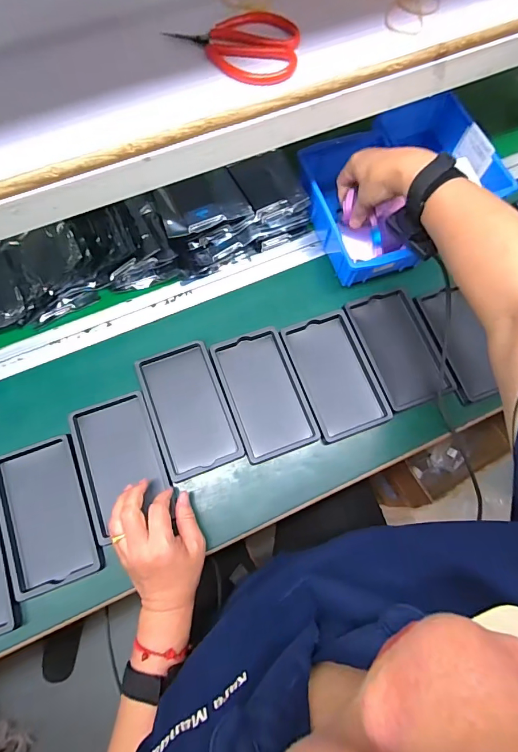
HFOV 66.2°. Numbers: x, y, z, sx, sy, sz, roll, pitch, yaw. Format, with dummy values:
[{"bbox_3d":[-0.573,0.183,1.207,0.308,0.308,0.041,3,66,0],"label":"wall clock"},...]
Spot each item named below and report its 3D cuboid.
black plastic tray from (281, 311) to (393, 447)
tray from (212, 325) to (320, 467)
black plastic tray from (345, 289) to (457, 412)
[{"bbox_3d":[0.099,-0.003,0.516,0.093,0.017,0.159,-17,72,-8],"label":"black plastic tray"},{"bbox_3d":[0.005,0.021,0.509,0.092,0.025,0.157,-19,72,-9],"label":"tray"},{"bbox_3d":[0.187,-0.039,0.528,0.092,0.016,0.156,-20,74,-8],"label":"black plastic tray"}]

